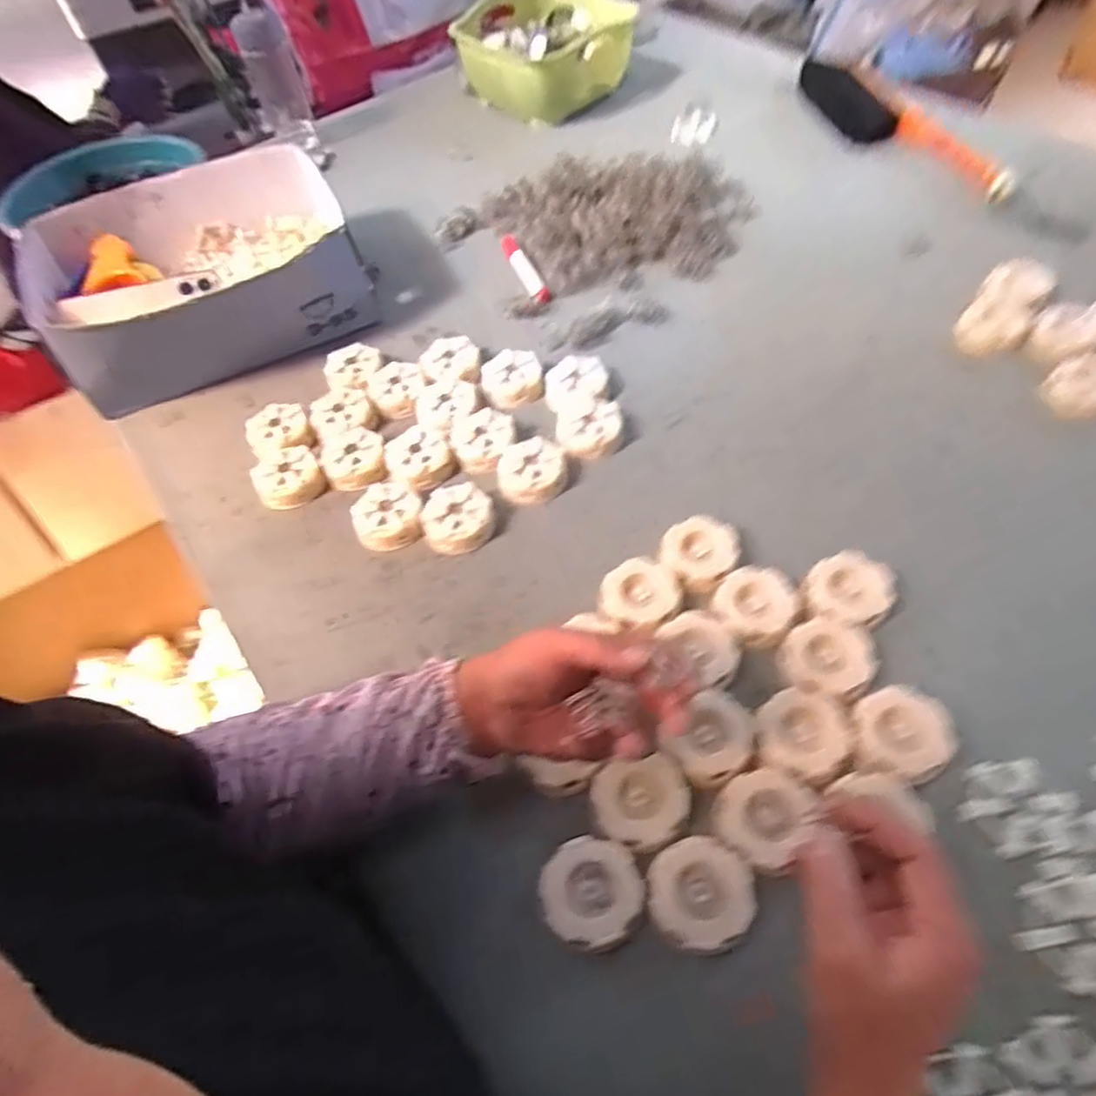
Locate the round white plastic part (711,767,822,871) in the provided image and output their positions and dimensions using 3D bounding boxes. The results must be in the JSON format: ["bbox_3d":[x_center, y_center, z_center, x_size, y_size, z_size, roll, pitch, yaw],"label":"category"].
[{"bbox_3d":[0.141,0.168,0.431,0.054,0.013,0.063,35,64,25],"label":"round white plastic part"}]

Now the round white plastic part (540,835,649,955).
[{"bbox_3d":[0.028,0.220,0.425,0.062,0.028,0.061,-2,54,3],"label":"round white plastic part"}]

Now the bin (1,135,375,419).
[{"bbox_3d":[-0.395,-0.325,0.783,0.324,0.110,0.296,-24,56,-12],"label":"bin"}]

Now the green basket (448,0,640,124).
[{"bbox_3d":[-0.019,-0.804,1.092,0.256,0.107,0.263,-30,58,-16],"label":"green basket"}]

